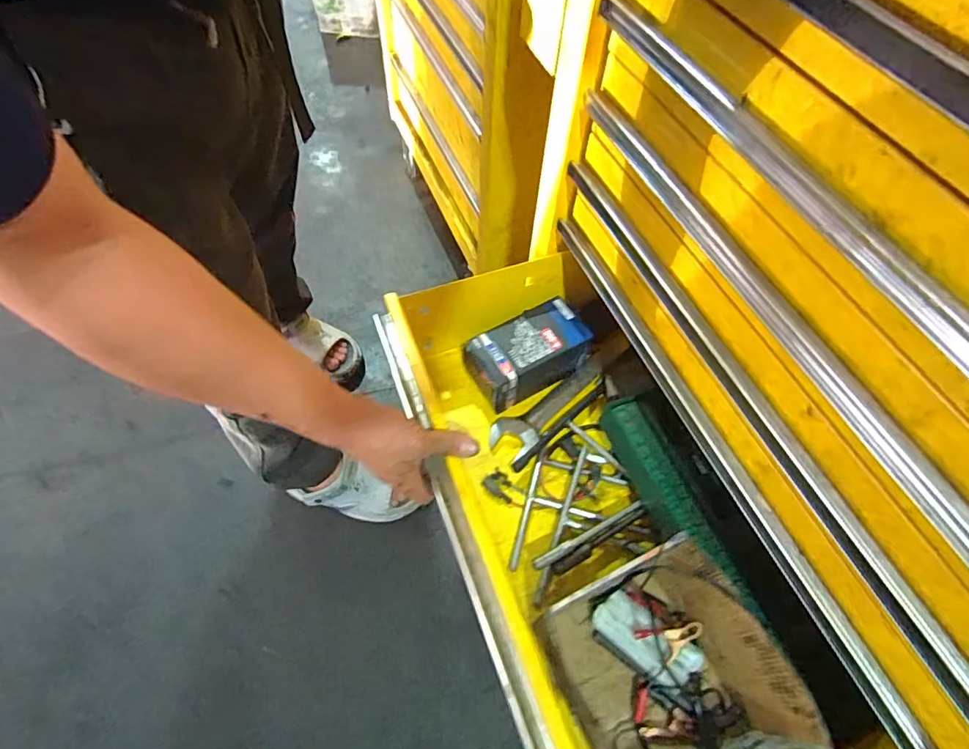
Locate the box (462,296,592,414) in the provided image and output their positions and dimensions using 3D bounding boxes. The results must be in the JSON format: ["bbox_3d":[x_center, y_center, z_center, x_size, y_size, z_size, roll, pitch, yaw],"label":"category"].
[{"bbox_3d":[0.055,-0.024,0.691,0.151,0.085,0.085,-27,63,-17],"label":"box"}]

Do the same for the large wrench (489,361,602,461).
[{"bbox_3d":[0.092,0.045,0.687,0.187,0.023,0.058,-30,63,-19],"label":"large wrench"}]

